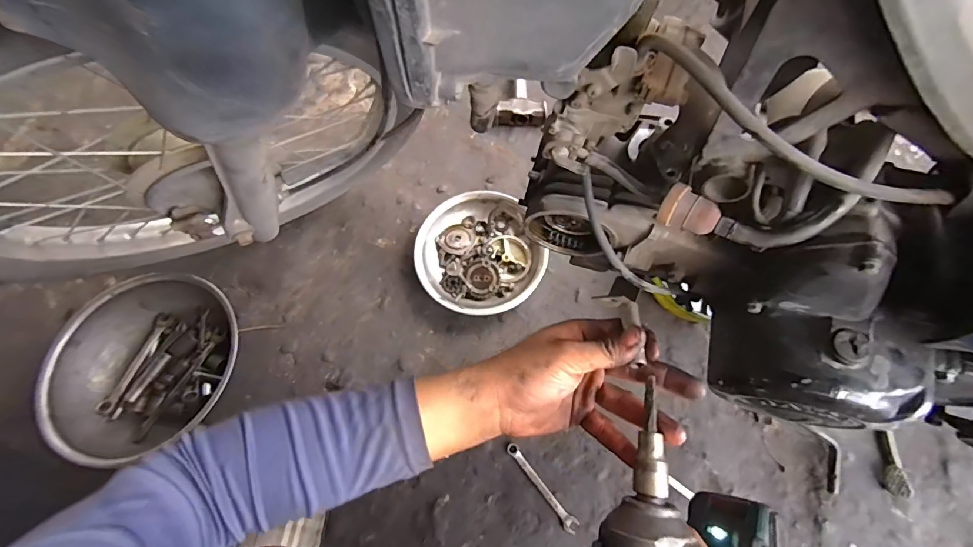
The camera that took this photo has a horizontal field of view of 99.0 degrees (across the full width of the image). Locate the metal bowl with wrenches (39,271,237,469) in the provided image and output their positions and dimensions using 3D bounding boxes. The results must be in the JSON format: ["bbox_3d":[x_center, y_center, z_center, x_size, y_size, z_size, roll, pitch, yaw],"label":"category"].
[{"bbox_3d":[-0.491,0.130,0.612,0.276,0.104,0.245,-29,73,-7],"label":"metal bowl with wrenches"}]

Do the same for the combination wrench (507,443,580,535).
[{"bbox_3d":[0.077,0.301,0.585,0.020,0.008,0.137,-40,75,-10],"label":"combination wrench"}]

